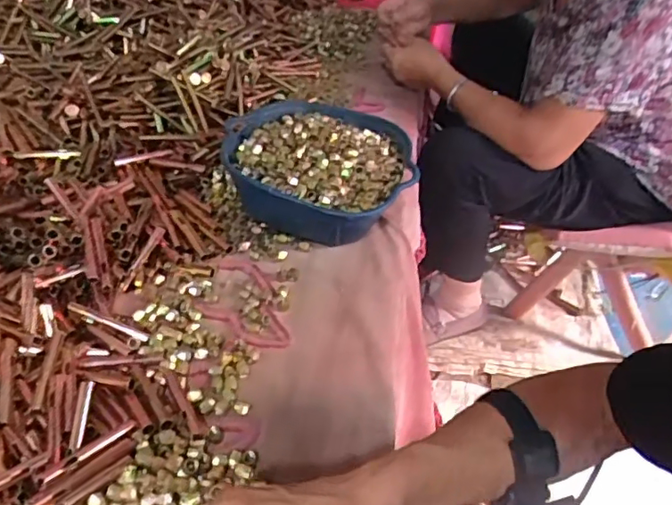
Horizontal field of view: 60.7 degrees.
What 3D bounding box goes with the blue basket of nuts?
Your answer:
[{"bbox_3d":[-0.022,-0.103,0.726,0.227,0.088,0.216,1,42,-1],"label":"blue basket of nuts"}]

